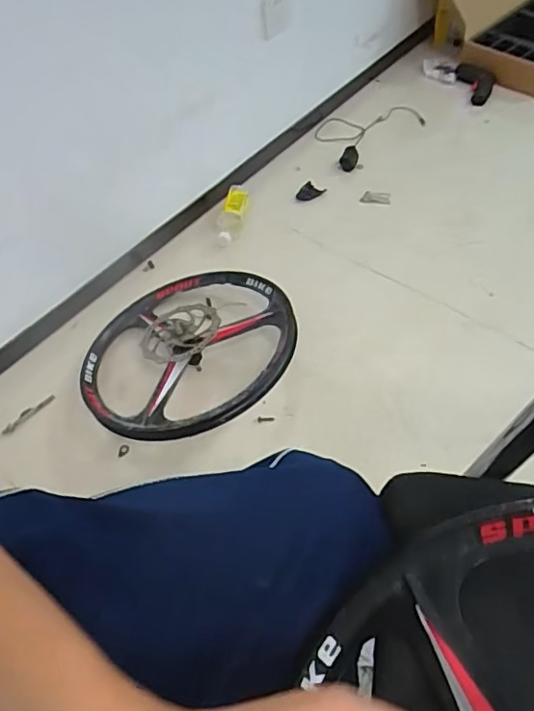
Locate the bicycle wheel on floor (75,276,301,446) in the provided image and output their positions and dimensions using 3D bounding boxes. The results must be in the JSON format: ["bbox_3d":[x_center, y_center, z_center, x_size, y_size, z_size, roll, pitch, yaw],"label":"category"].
[{"bbox_3d":[-0.147,-0.010,1.073,0.396,0.116,0.418,29,62,24],"label":"bicycle wheel on floor"}]

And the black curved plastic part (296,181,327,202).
[{"bbox_3d":[0.109,-0.408,1.420,0.078,0.051,0.022,13,55,15],"label":"black curved plastic part"}]

